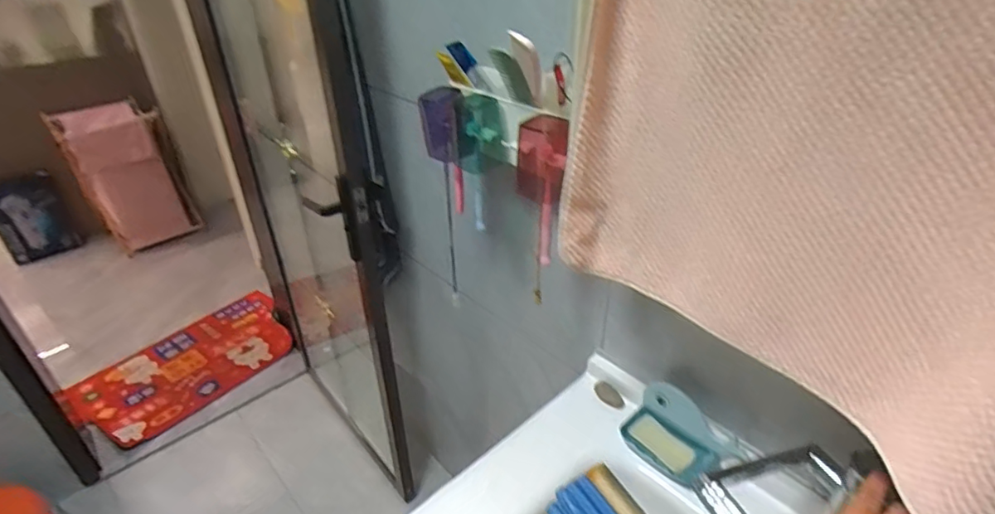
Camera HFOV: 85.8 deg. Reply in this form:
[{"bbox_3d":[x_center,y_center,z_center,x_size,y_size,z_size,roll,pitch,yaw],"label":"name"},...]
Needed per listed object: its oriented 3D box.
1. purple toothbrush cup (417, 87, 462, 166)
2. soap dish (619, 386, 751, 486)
[{"bbox_3d":[-0.088,-0.201,0.830,0.061,0.109,0.050,-3,34,-6],"label":"purple toothbrush cup"},{"bbox_3d":[0.257,0.259,0.779,0.096,0.062,0.146,-23,40,-30],"label":"soap dish"}]

